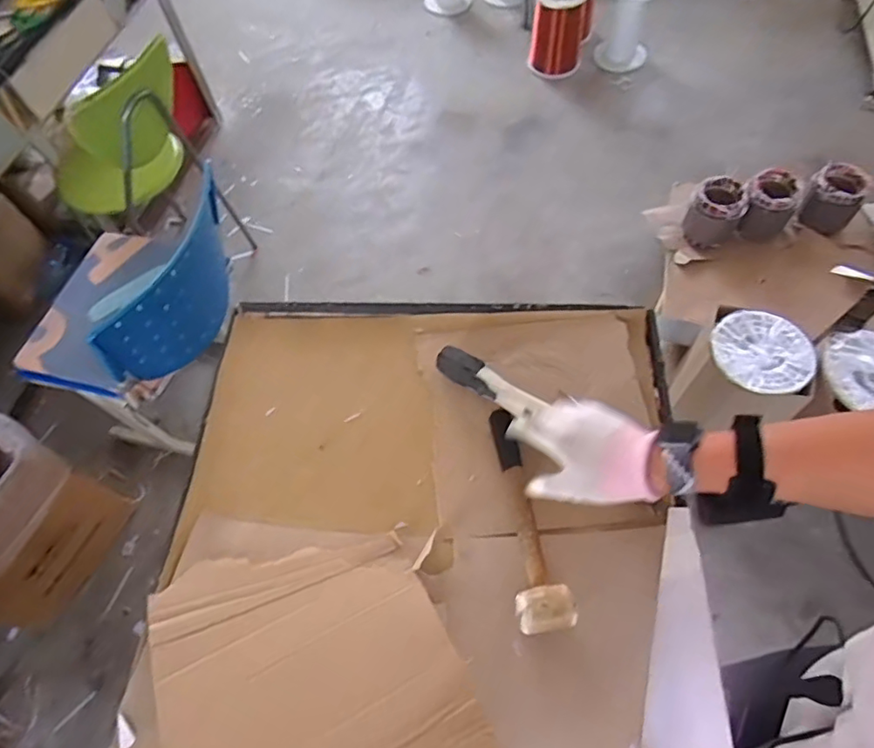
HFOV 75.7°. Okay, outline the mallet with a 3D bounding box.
[{"bbox_3d":[0.100,0.159,0.656,0.057,0.033,0.258,-8,61,-1],"label":"mallet"}]

